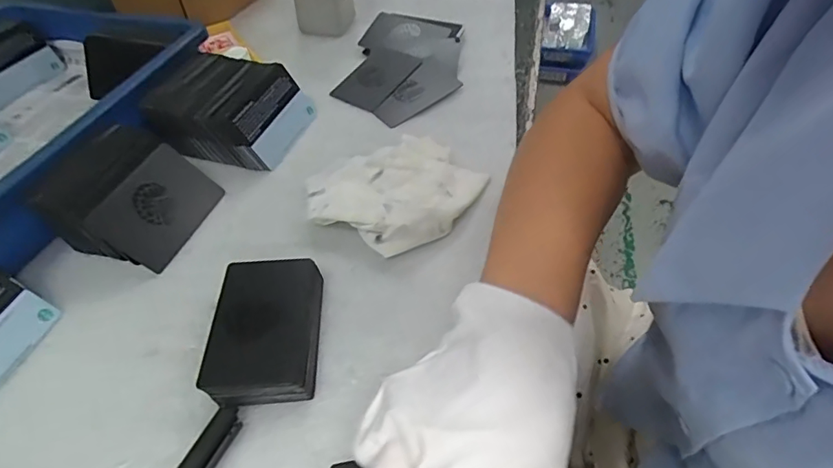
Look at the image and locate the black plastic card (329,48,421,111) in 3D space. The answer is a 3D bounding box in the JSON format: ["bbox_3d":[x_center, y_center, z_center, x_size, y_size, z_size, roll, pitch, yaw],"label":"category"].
[{"bbox_3d":[-0.040,-0.154,0.495,0.054,0.007,0.079,30,68,21],"label":"black plastic card"}]

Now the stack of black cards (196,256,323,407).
[{"bbox_3d":[-0.088,0.056,0.303,0.061,0.020,0.090,-2,46,-1],"label":"stack of black cards"}]

